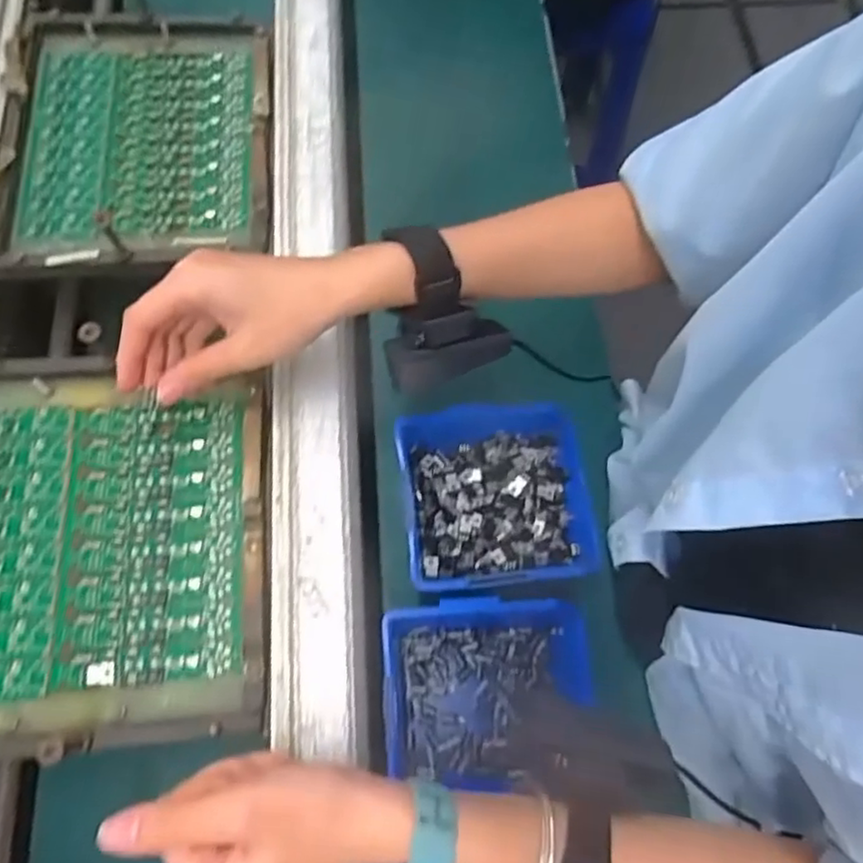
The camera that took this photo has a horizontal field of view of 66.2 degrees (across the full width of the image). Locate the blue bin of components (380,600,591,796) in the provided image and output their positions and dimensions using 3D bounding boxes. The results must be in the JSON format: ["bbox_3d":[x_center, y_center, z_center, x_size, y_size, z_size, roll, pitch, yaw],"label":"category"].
[{"bbox_3d":[0.040,0.169,0.430,0.136,0.062,0.110,-1,72,-5],"label":"blue bin of components"}]

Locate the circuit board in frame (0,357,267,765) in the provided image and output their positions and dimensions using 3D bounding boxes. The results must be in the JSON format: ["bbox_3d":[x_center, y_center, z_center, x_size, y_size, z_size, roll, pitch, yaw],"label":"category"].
[{"bbox_3d":[-0.182,0.059,0.367,0.177,0.028,0.212,-4,71,-3],"label":"circuit board in frame"}]

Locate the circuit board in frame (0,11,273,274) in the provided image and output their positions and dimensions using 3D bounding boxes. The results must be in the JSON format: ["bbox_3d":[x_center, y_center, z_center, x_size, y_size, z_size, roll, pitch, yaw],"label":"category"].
[{"bbox_3d":[-0.201,-0.210,0.462,0.177,0.026,0.214,-3,72,-5],"label":"circuit board in frame"}]

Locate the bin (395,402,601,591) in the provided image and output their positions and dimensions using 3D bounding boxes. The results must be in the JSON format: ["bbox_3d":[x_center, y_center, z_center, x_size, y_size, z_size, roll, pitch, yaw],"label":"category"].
[{"bbox_3d":[0.047,0.047,0.468,0.131,0.051,0.121,-5,72,-6],"label":"bin"}]

